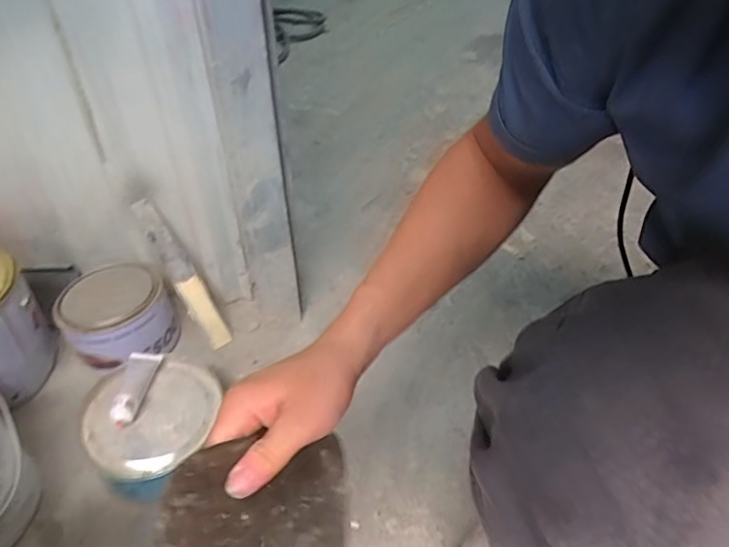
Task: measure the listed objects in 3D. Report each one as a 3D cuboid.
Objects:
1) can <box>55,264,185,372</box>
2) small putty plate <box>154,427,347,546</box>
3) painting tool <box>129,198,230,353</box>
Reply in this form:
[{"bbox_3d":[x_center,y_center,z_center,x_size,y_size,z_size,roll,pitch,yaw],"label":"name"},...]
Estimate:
[{"bbox_3d":[-0.328,0.057,0.739,0.130,0.086,0.127,-1,42,1],"label":"can"},{"bbox_3d":[-0.068,0.165,0.375,0.006,0.101,0.153,-5,-8,44],"label":"small putty plate"},{"bbox_3d":[-0.246,0.001,0.750,0.034,0.218,0.012,-33,10,-30],"label":"painting tool"}]

